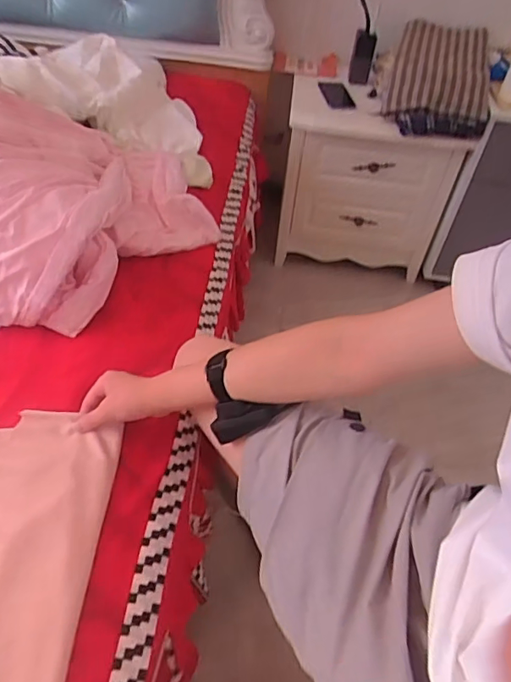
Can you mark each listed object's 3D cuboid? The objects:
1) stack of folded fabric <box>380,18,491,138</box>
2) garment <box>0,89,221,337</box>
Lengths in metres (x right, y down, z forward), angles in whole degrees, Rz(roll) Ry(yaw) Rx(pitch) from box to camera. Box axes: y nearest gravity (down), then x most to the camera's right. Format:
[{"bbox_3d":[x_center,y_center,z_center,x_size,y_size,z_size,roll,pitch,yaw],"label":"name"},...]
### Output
[{"bbox_3d":[0.468,-0.672,1.352,0.244,0.164,0.375,12,46,5],"label":"stack of folded fabric"},{"bbox_3d":[-0.337,-0.251,0.876,0.415,0.222,0.590,19,47,11],"label":"garment"}]

